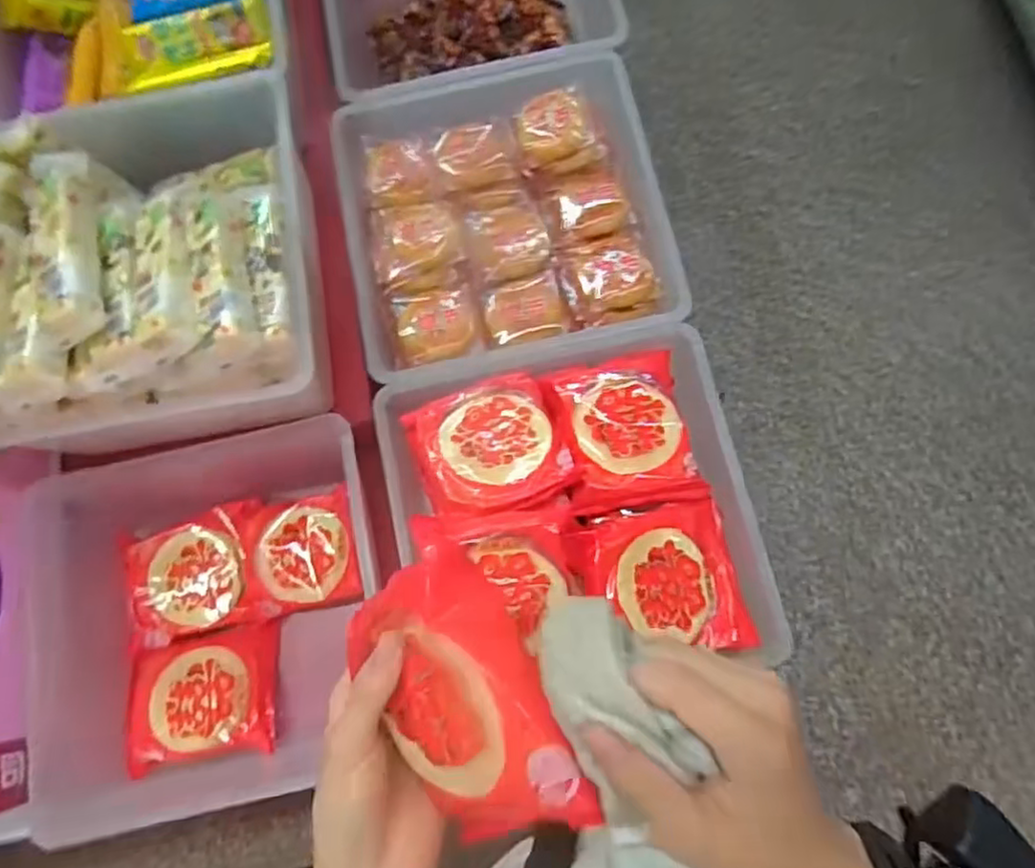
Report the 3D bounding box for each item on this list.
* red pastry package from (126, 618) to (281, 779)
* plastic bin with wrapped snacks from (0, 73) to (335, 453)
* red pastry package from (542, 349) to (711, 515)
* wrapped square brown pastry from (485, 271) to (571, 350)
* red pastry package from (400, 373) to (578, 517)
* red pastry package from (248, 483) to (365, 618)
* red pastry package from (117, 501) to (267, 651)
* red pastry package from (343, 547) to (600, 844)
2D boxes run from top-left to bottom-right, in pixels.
[{"bbox_3d":[-0.304,0.252,0.661,0.137,0.035,0.115,-9,74,-1],"label":"red pastry package"},{"bbox_3d":[-0.318,-0.154,0.576,0.279,0.159,0.299,-11,77,0],"label":"plastic bin with wrapped snacks"},{"bbox_3d":[0.096,-0.002,0.599,0.110,0.021,0.133,-9,74,-1],"label":"red pastry package"},{"bbox_3d":[0.008,-0.118,0.660,0.078,0.028,0.073,-9,74,-1],"label":"wrapped square brown pastry"},{"bbox_3d":[-0.023,0.008,0.582,0.124,0.038,0.113,-21,74,-4],"label":"red pastry package"},{"bbox_3d":[-0.219,0.121,0.690,0.109,0.031,0.111,-12,74,-2],"label":"red pastry package"},{"bbox_3d":[-0.327,0.142,0.699,0.130,0.038,0.124,-12,74,-2],"label":"red pastry package"},{"bbox_3d":[-0.028,0.126,0.315,0.094,0.028,0.125,-42,75,33],"label":"red pastry package"}]

